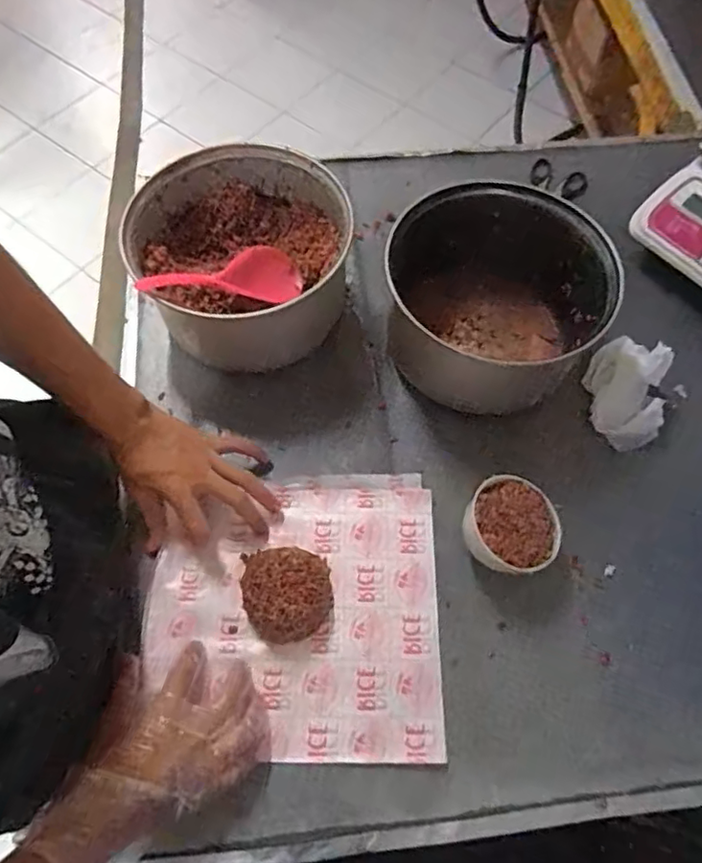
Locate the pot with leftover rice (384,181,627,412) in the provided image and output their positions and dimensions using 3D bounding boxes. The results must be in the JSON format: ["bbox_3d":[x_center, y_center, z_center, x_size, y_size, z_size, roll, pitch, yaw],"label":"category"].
[{"bbox_3d":[0.149,-0.142,0.641,0.213,0.122,0.202,0,64,0],"label":"pot with leftover rice"}]

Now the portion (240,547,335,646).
[{"bbox_3d":[-0.058,0.148,0.550,0.080,0.045,0.085,-9,64,-5],"label":"portion"}]

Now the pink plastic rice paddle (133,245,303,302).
[{"bbox_3d":[-0.129,-0.159,0.611,0.175,0.031,0.052,-15,61,-41],"label":"pink plastic rice paddle"}]

